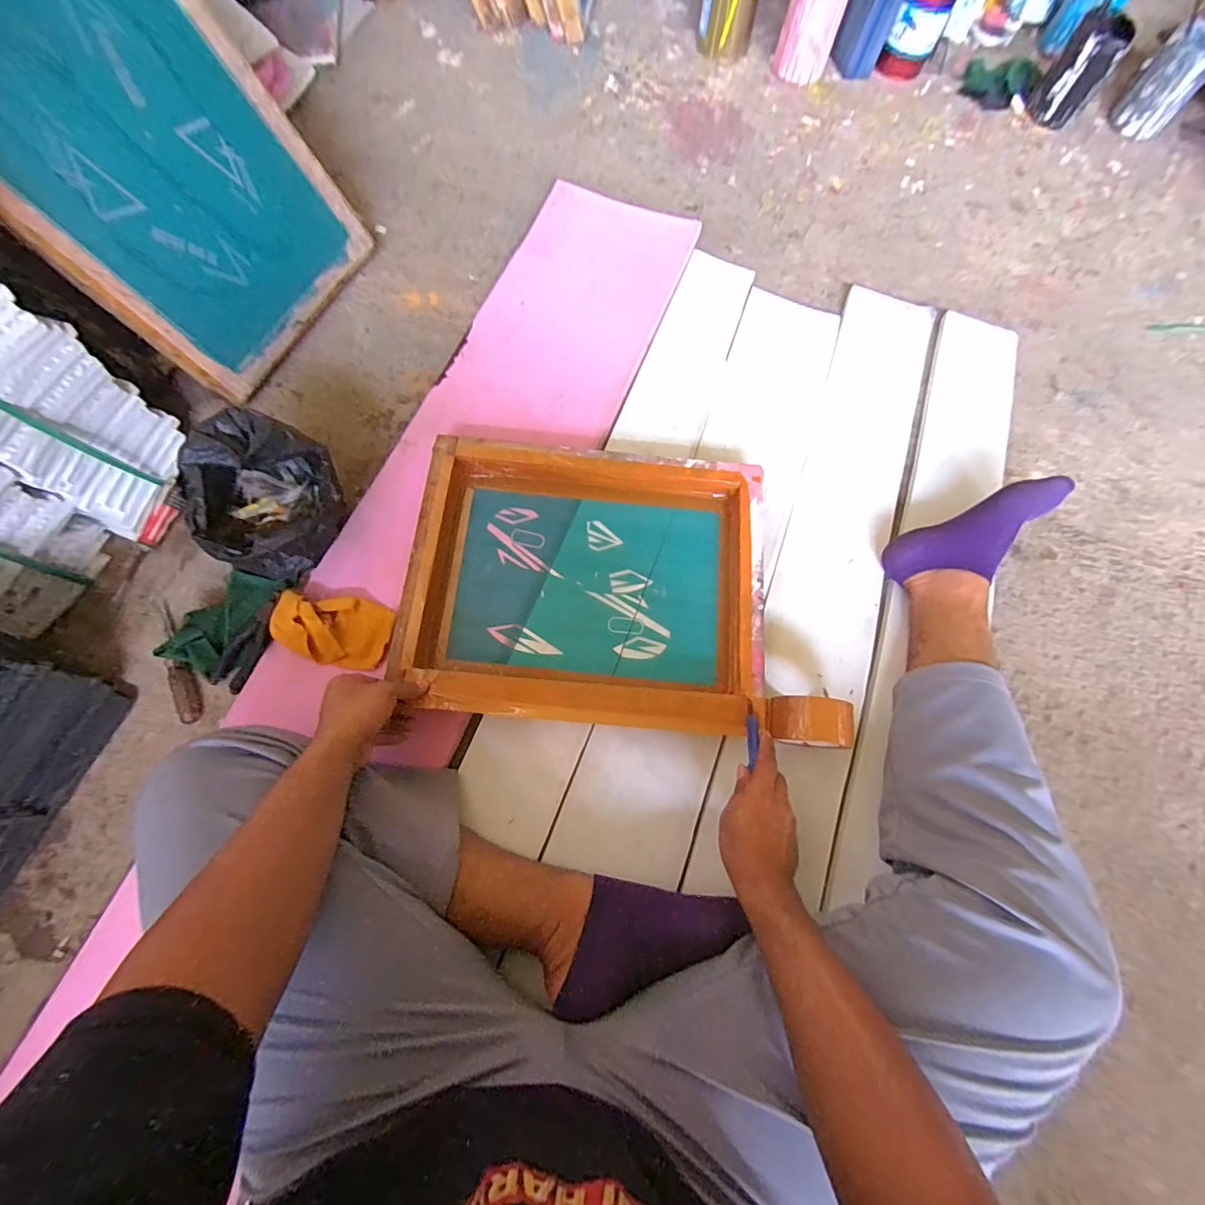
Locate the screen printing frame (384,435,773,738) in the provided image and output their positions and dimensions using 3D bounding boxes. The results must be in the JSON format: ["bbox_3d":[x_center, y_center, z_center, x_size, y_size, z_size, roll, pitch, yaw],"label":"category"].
[{"bbox_3d":[-0.018,-0.031,0.668,0.443,0.065,0.362,4,75,3],"label":"screen printing frame"}]

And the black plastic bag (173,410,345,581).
[{"bbox_3d":[-0.415,-0.121,0.639,0.143,0.138,0.171,15,73,2],"label":"black plastic bag"}]

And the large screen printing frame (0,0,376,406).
[{"bbox_3d":[-0.550,-0.551,0.623,0.031,0.466,0.354,20,73,27],"label":"large screen printing frame"}]

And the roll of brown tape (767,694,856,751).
[{"bbox_3d":[0.245,0.143,0.614,0.092,0.090,0.056,7,73,0],"label":"roll of brown tape"}]

